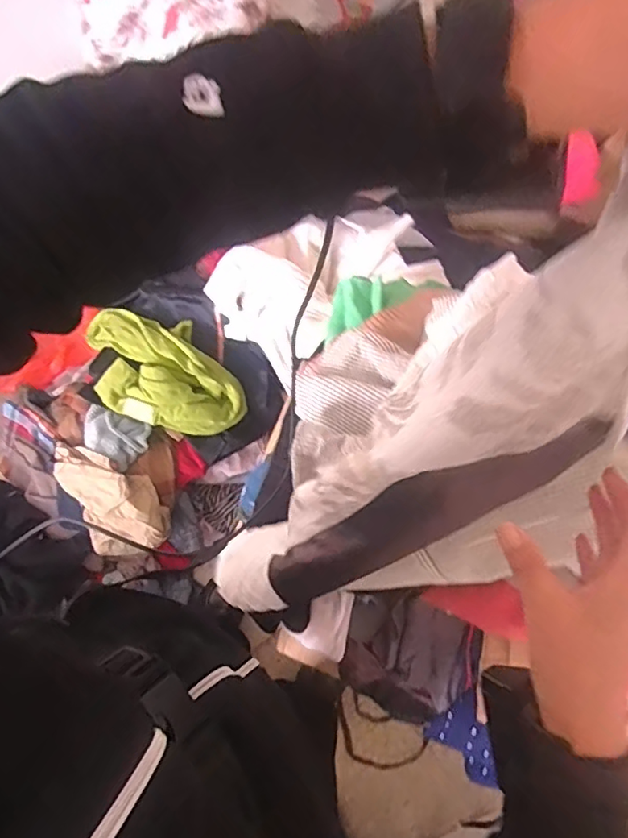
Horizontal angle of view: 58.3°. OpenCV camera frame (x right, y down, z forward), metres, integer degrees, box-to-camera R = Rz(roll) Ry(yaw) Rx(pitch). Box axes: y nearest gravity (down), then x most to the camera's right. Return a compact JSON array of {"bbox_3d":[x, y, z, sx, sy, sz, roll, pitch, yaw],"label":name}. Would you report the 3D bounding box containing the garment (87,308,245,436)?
[{"bbox_3d":[-0.332,-0.099,1.199,0.375,0.086,0.219,11,72,6],"label":"garment"}]

